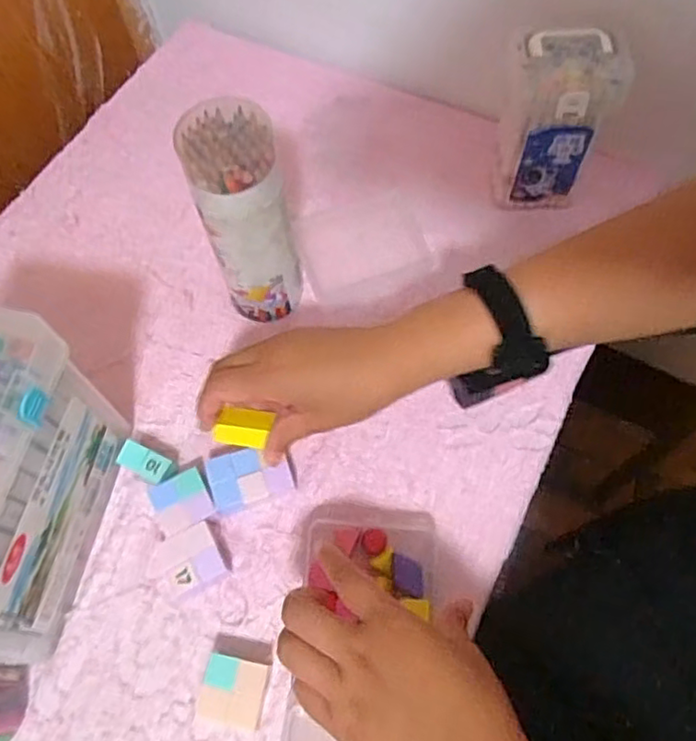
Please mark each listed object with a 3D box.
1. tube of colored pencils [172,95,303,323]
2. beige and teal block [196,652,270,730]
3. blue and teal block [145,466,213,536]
[{"bbox_3d":[-0.075,-0.110,0.486,0.062,0.187,0.061,-9,64,-1],"label":"tube of colored pencils"},{"bbox_3d":[-0.075,0.212,0.416,0.041,0.017,0.038,10,65,8],"label":"beige and teal block"},{"bbox_3d":[-0.125,0.099,0.476,0.040,0.022,0.038,-29,66,-11],"label":"blue and teal block"}]

